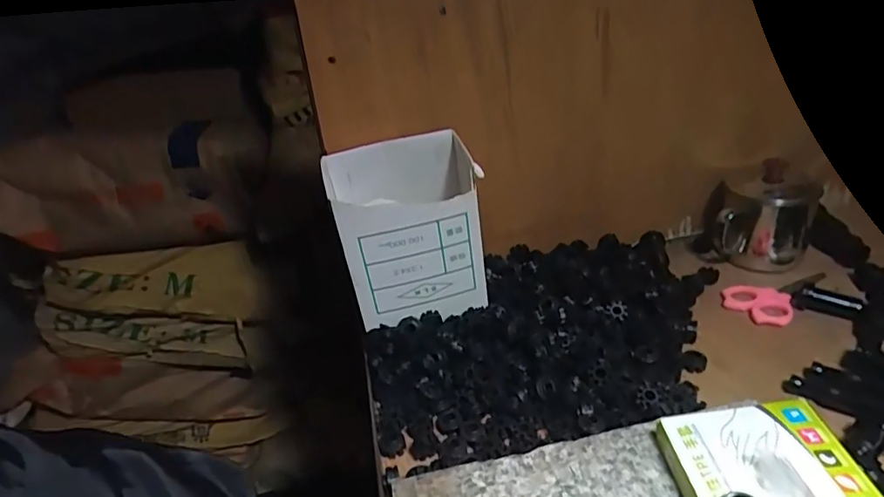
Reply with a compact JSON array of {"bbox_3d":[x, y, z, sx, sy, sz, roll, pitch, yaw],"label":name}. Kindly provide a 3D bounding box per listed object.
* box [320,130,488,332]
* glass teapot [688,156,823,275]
[{"bbox_3d":[-0.029,-0.015,0.485,0.125,0.139,0.086,-12,31,-9],"label":"box"},{"bbox_3d":[0.315,-0.036,0.550,0.098,0.098,0.077,10,35,26],"label":"glass teapot"}]

